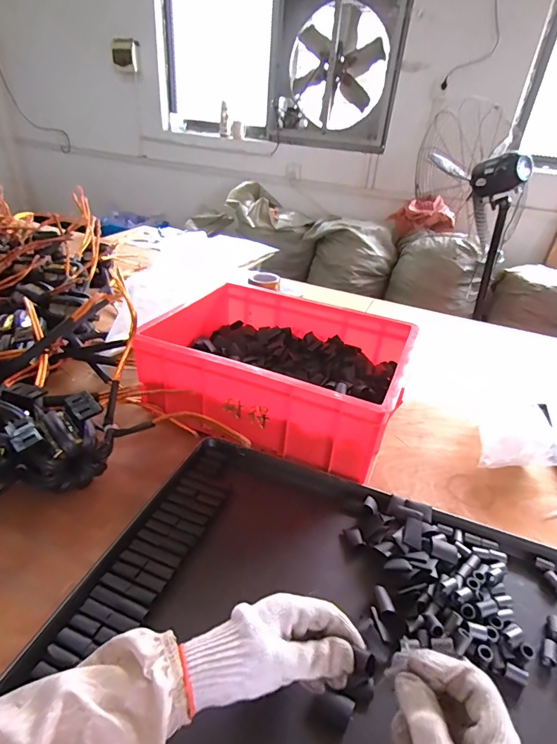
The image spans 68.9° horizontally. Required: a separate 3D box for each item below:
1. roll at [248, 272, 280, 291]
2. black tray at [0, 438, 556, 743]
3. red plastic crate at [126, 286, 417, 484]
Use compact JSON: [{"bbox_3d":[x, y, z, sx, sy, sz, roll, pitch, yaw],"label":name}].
[{"bbox_3d":[-0.039,-0.257,1.141,0.088,0.025,0.099,5,33,1],"label":"roll"},{"bbox_3d":[0.097,0.280,0.400,0.597,0.049,0.397,16,32,15],"label":"black tray"},{"bbox_3d":[0.002,-0.004,0.705,0.379,0.159,0.291,15,34,16],"label":"red plastic crate"}]

